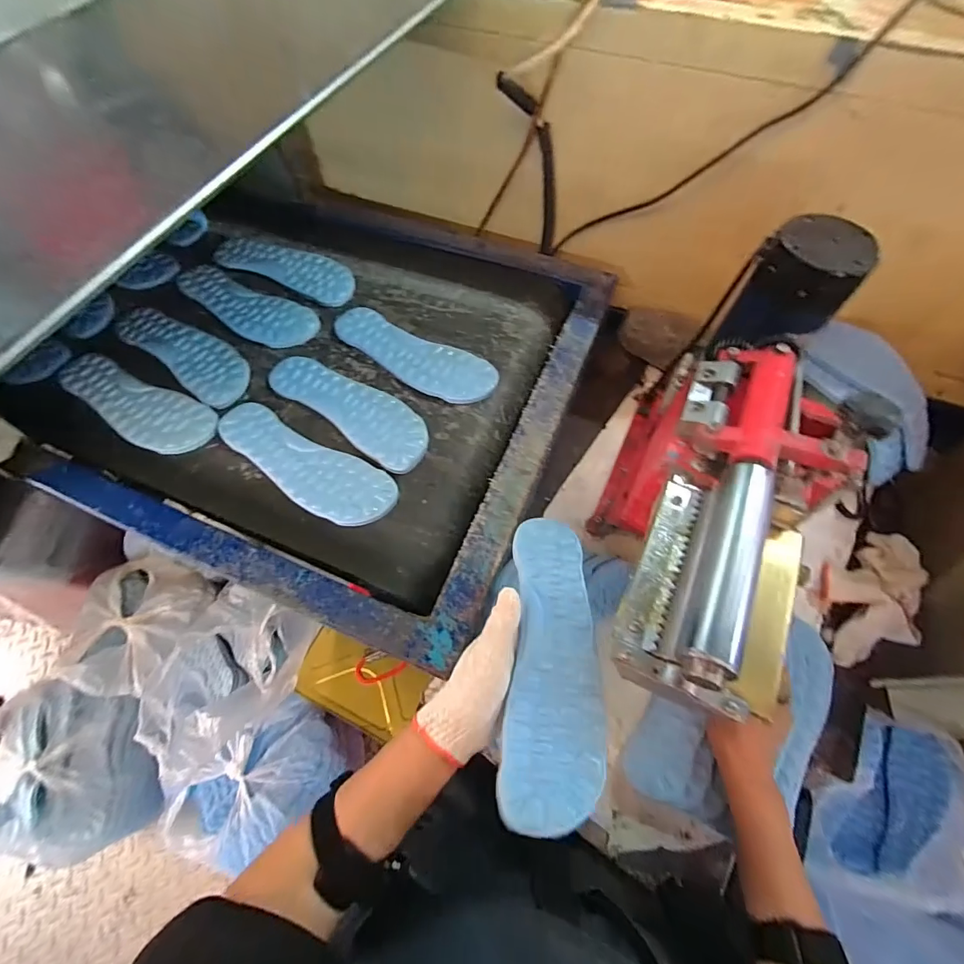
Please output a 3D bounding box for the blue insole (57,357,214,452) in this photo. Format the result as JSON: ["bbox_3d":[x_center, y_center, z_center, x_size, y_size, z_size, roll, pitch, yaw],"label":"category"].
[{"bbox_3d":[-0.441,-0.100,0.555,0.240,0.005,0.079,24,66,12],"label":"blue insole"}]

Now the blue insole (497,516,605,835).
[{"bbox_3d":[0.058,0.139,0.360,0.074,0.011,0.231,4,60,3],"label":"blue insole"}]

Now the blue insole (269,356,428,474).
[{"bbox_3d":[-0.164,-0.097,0.548,0.236,0.007,0.077,34,69,16],"label":"blue insole"}]

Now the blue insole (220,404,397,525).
[{"bbox_3d":[-0.211,-0.022,0.510,0.242,0.010,0.076,28,67,14],"label":"blue insole"}]

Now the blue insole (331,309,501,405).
[{"bbox_3d":[-0.095,-0.169,0.584,0.239,0.012,0.074,29,67,14],"label":"blue insole"}]

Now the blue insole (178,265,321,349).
[{"bbox_3d":[-0.346,-0.254,0.629,0.244,0.009,0.080,28,67,14],"label":"blue insole"}]

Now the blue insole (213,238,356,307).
[{"bbox_3d":[-0.296,-0.324,0.661,0.230,0.013,0.081,19,65,10],"label":"blue insole"}]

